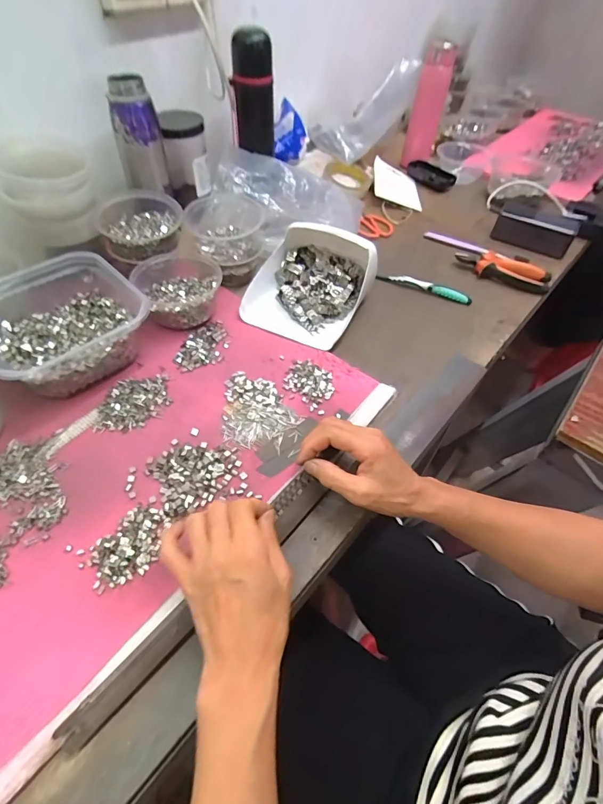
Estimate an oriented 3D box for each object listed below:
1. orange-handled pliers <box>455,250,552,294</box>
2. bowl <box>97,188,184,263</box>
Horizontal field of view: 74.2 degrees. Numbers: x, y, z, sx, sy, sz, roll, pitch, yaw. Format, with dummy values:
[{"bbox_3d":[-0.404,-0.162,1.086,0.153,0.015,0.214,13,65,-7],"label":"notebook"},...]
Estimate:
[{"bbox_3d":[0.332,-0.219,0.656,0.147,0.019,0.065,18,53,12],"label":"orange-handled pliers"},{"bbox_3d":[-0.230,-0.254,0.579,0.112,0.058,0.128,-15,53,-14],"label":"bowl"}]

